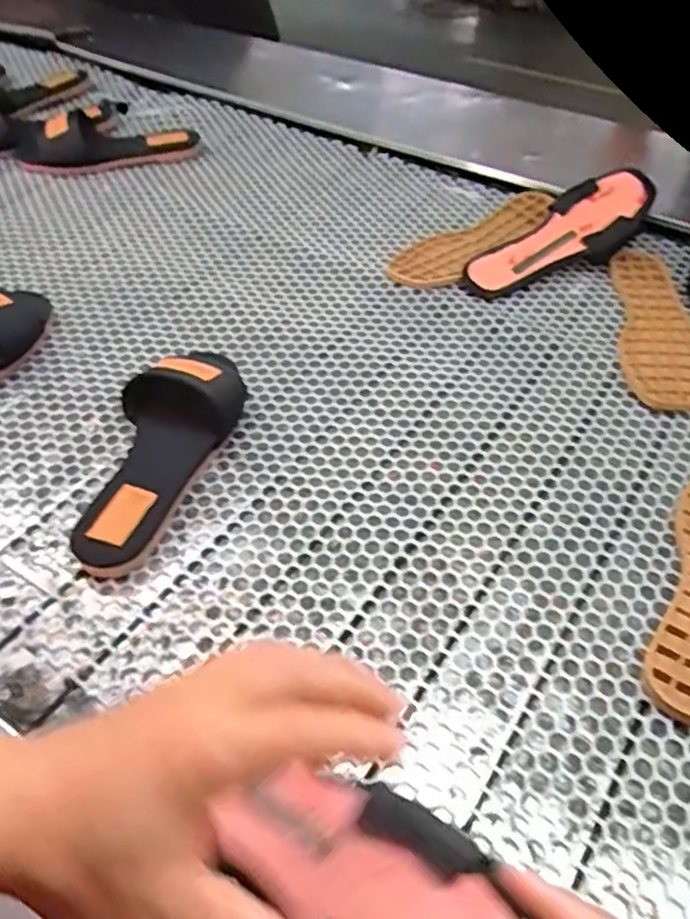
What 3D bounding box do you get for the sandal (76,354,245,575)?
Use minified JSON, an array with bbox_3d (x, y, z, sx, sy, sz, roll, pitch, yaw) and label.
[{"bbox_3d":[-0.158,-0.025,0.599,0.090,0.056,0.271,15,50,13],"label":"sandal"}]

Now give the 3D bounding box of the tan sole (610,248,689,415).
[{"bbox_3d":[0.333,-0.144,0.739,0.084,0.015,0.252,8,49,7],"label":"tan sole"}]

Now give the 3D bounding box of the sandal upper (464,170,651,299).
[{"bbox_3d":[0.249,-0.255,0.812,0.248,0.046,0.096,-32,54,-6],"label":"sandal upper"}]

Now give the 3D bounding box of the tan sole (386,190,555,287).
[{"bbox_3d":[0.162,-0.272,0.850,0.259,0.017,0.080,-31,55,-25],"label":"tan sole"}]

